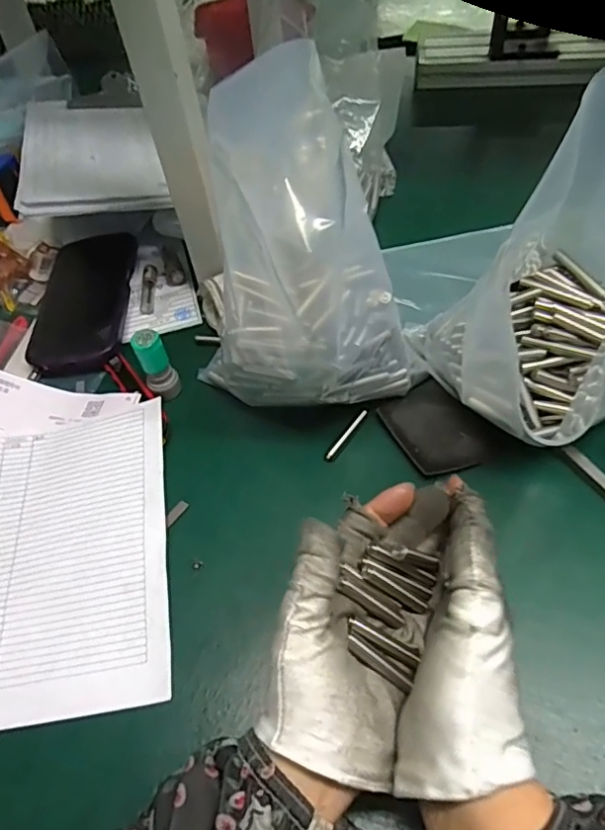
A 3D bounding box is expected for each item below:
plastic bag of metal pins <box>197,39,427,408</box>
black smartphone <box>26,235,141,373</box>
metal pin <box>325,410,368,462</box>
[{"bbox_3d":[-0.002,-0.096,0.374,0.150,0.194,0.143,-9,52,-2],"label":"plastic bag of metal pins"},{"bbox_3d":[-0.197,-0.105,0.506,0.079,0.018,0.167,-7,52,1],"label":"black smartphone"},{"bbox_3d":[0.032,0.014,0.404,0.006,0.005,0.048,28,60,24],"label":"metal pin"}]

